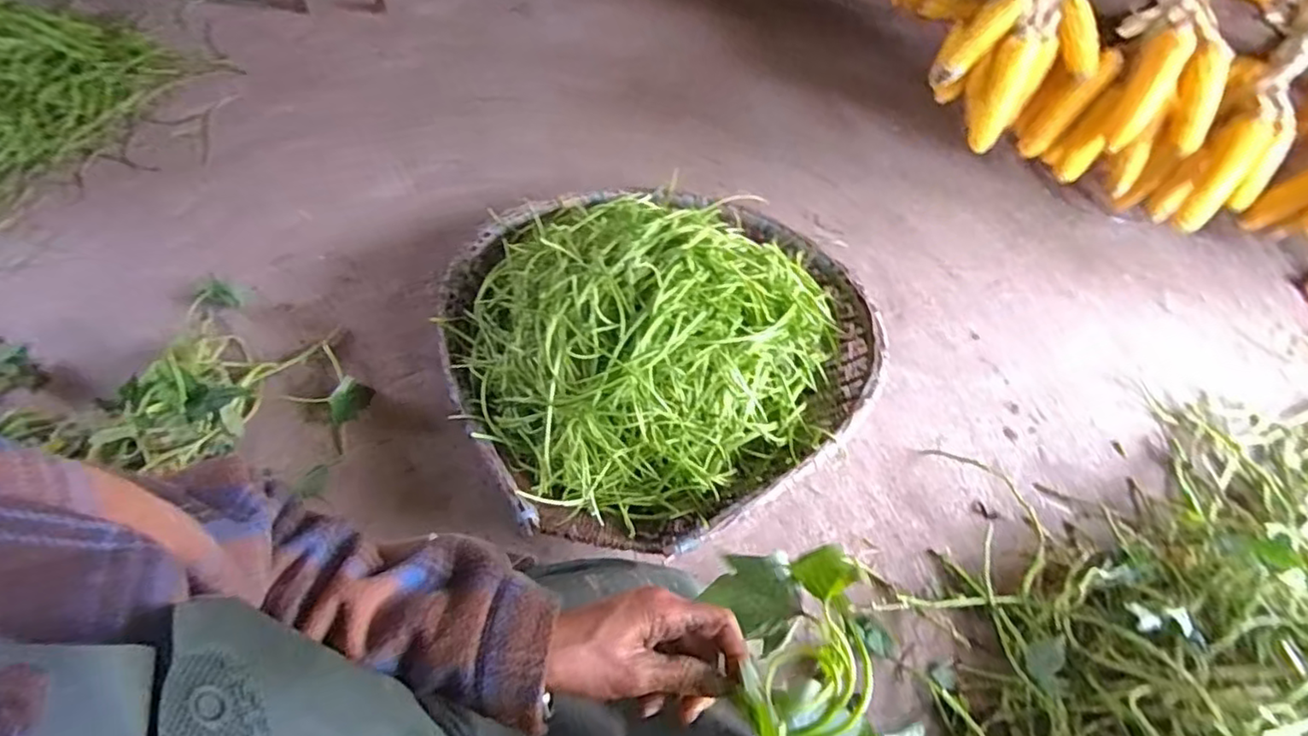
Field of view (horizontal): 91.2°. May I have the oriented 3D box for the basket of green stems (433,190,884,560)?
[{"bbox_3d":[0.012,-0.082,1.115,0.713,0.228,0.697,1,56,-1],"label":"basket of green stems"}]

